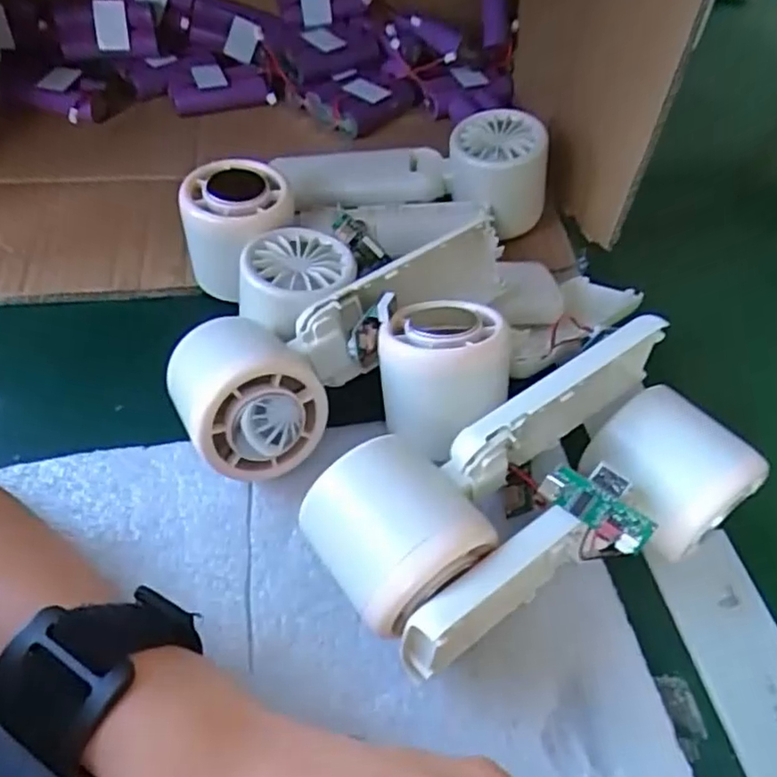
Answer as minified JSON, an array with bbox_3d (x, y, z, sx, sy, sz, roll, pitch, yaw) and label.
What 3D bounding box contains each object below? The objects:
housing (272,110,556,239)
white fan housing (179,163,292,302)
[{"bbox_3d":[0.011,-0.129,0.399,0.155,0.051,0.064,-4,51,-6],"label":"housing"},{"bbox_3d":[-0.077,-0.083,0.356,0.054,0.055,0.048,25,54,16],"label":"white fan housing"}]

